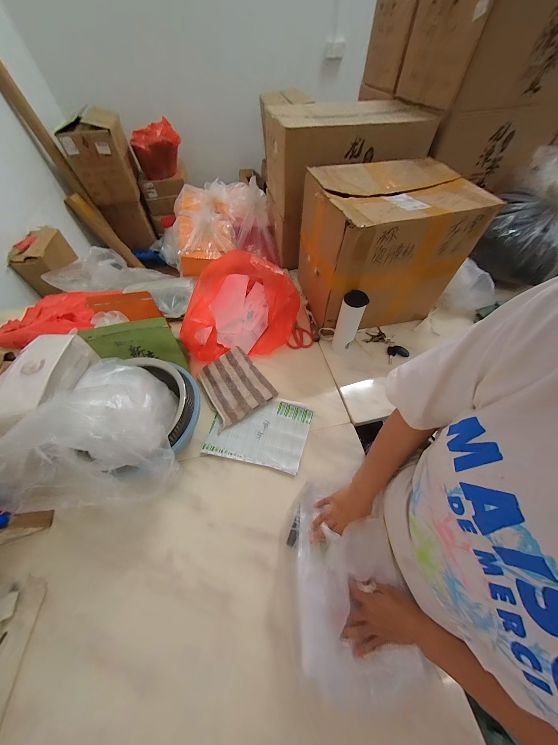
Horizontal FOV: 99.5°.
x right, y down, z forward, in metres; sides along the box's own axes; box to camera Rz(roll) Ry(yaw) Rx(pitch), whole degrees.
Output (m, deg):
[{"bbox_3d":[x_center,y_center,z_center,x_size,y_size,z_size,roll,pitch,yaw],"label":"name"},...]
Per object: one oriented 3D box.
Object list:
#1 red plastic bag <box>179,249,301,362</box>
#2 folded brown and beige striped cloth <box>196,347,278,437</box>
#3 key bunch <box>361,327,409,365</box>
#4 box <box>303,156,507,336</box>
[{"bbox_3d":[-0.168,-0.251,0.811,0.375,0.238,0.358,-25,59,-16],"label":"red plastic bag"},{"bbox_3d":[-0.145,0.040,0.740,0.194,0.037,0.216,-34,62,-21],"label":"folded brown and beige striped cloth"},{"bbox_3d":[0.390,-0.101,0.867,0.093,0.014,0.156,-30,61,-19],"label":"key bunch"},{"bbox_3d":[0.326,-0.434,0.846,0.445,0.400,0.392,-13,57,-9],"label":"box"}]

